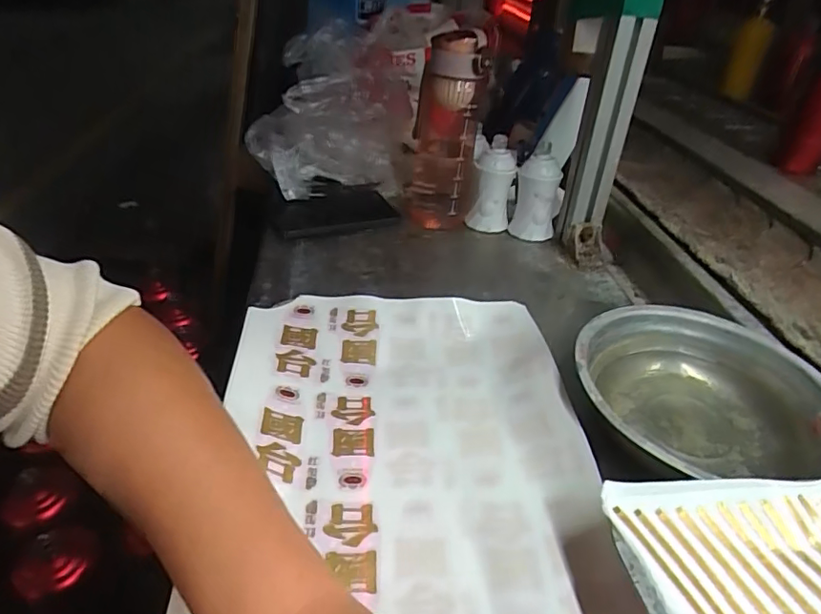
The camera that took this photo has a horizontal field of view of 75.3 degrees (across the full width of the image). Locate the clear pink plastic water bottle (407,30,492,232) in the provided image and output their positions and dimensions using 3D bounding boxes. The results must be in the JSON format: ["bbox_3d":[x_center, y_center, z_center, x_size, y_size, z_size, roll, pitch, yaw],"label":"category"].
[{"bbox_3d":[0.043,-0.215,0.682,0.089,0.237,0.087,2,33,1],"label":"clear pink plastic water bottle"}]

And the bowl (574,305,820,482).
[{"bbox_3d":[0.232,0.076,0.426,0.195,0.062,0.189,1,33,-1],"label":"bowl"}]

